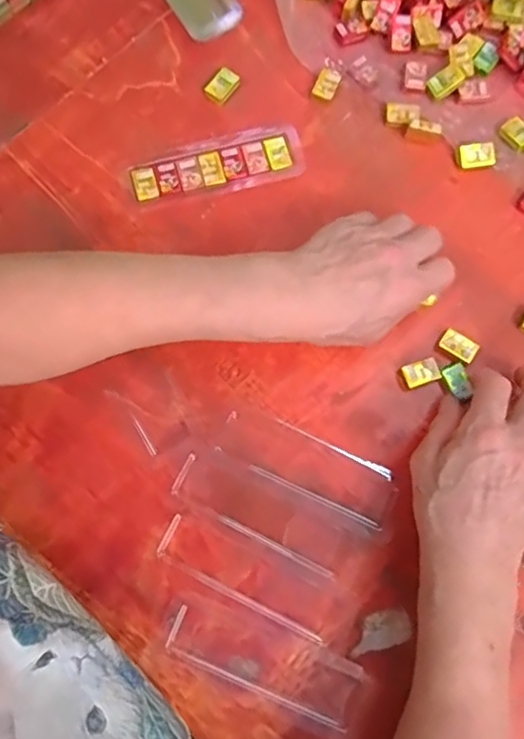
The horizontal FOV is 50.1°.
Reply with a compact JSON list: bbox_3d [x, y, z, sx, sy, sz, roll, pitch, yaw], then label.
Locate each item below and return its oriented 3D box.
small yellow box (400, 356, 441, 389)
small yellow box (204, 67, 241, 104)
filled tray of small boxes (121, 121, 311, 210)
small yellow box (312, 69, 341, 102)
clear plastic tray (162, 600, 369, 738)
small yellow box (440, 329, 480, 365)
[{"bbox_3d":[0.112,0.003,0.398,0.025,0.009,0.017,-16,79,-4],"label":"small yellow box"},{"bbox_3d":[-0.031,-0.223,0.440,0.019,0.005,0.028,43,81,7],"label":"small yellow box"},{"bbox_3d":[-0.035,-0.153,0.427,0.134,0.010,0.046,-17,79,-4],"label":"filled tray of small boxes"},{"bbox_3d":[0.051,-0.225,0.443,0.017,0.007,0.025,22,79,4],"label":"small yellow box"},{"bbox_3d":[0.001,0.189,0.358,0.130,0.004,0.043,23,79,4],"label":"clear plastic tray"},{"bbox_3d":[0.140,-0.016,0.400,0.026,0.008,0.015,32,80,6],"label":"small yellow box"}]

